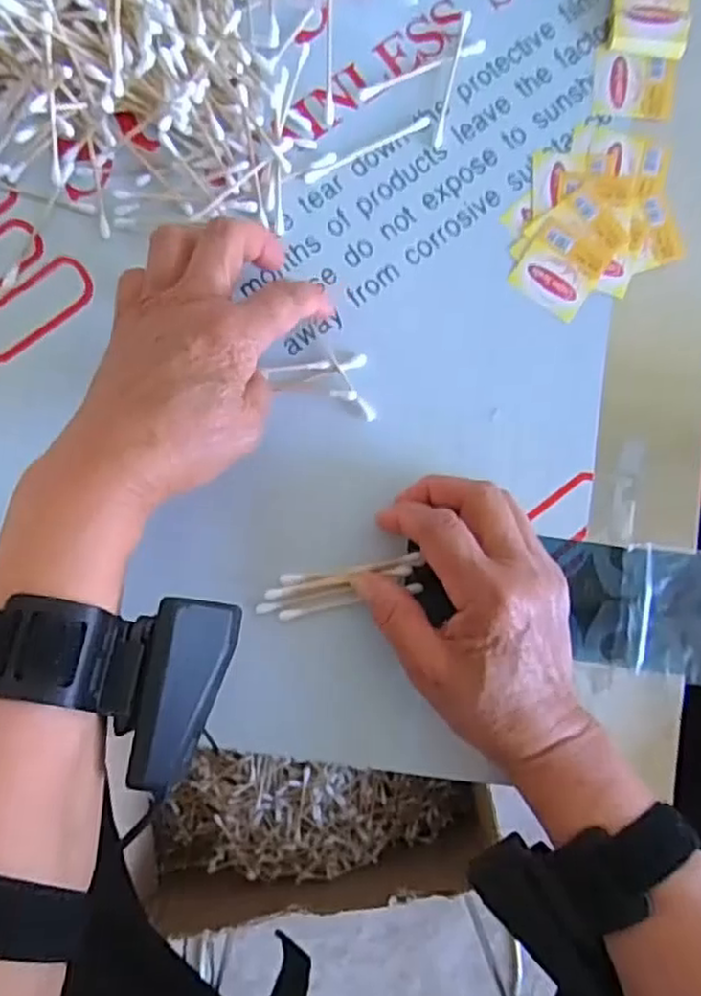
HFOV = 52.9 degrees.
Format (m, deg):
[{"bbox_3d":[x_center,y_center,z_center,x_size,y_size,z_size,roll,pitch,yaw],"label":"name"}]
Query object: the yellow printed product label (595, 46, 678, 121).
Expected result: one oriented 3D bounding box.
[{"bbox_3d":[0.155,-0.224,0.381,0.044,0.004,0.037,6,85,-2],"label":"yellow printed product label"}]

